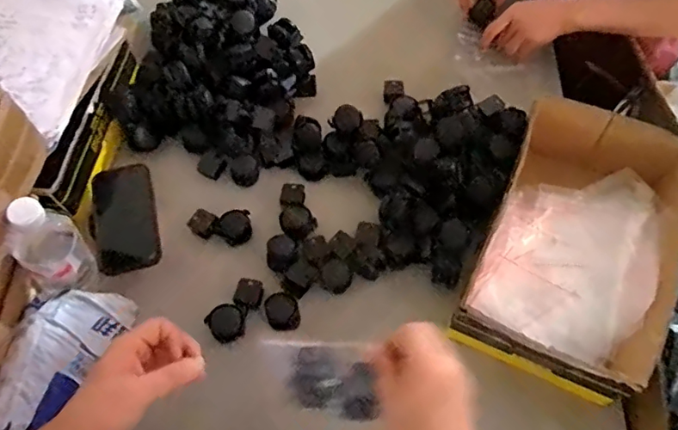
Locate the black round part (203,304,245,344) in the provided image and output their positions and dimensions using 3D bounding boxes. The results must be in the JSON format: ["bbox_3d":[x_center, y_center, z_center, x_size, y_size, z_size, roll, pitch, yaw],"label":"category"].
[{"bbox_3d":[-0.145,0.139,0.683,0.045,0.011,0.046,0,62,1],"label":"black round part"}]

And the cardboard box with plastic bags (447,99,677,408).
[{"bbox_3d":[0.313,0.030,0.696,0.220,0.099,0.374,22,64,13],"label":"cardboard box with plastic bags"}]

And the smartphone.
[{"bbox_3d":[-0.305,0.003,0.742,0.089,0.015,0.158,-15,70,-5],"label":"smartphone"}]

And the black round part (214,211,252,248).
[{"bbox_3d":[-0.150,0.018,0.754,0.050,0.021,0.046,0,62,1],"label":"black round part"}]

